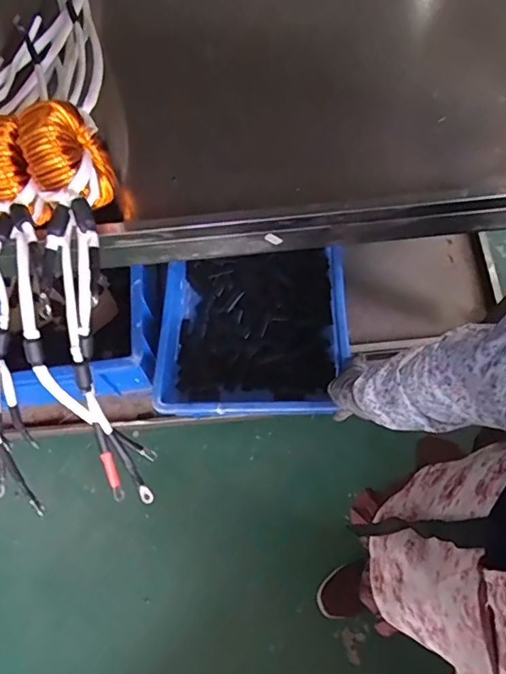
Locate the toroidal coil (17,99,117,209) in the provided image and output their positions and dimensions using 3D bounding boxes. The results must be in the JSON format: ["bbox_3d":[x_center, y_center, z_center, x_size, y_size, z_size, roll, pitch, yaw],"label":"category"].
[{"bbox_3d":[-0.162,-0.156,0.454,0.065,0.070,0.088,-23,70,-6],"label":"toroidal coil"}]

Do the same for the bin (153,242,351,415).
[{"bbox_3d":[0.000,-0.003,0.829,0.279,0.104,0.284,1,63,0],"label":"bin"}]

